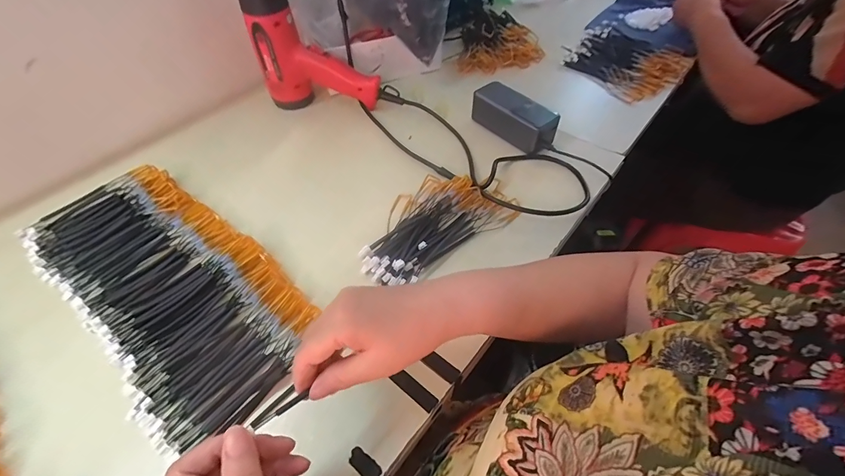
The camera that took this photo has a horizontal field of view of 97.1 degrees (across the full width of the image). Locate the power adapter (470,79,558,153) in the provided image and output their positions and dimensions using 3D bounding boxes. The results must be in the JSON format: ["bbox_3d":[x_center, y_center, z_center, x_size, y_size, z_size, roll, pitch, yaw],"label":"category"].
[{"bbox_3d":[0.140,-0.182,0.566,0.044,0.054,0.137,-31,58,-21],"label":"power adapter"}]

